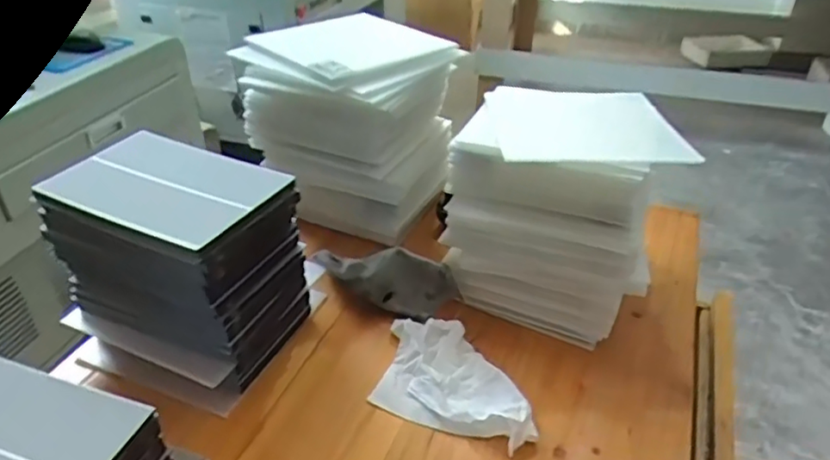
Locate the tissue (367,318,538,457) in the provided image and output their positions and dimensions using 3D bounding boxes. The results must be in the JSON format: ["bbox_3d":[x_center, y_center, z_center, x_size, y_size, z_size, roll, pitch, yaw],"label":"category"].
[{"bbox_3d":[0.036,0.117,0.496,0.131,0.030,0.104,12,36,16],"label":"tissue"}]

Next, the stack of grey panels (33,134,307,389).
[{"bbox_3d":[-0.191,0.031,0.502,0.167,0.165,0.119,13,36,18],"label":"stack of grey panels"}]

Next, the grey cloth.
[{"bbox_3d":[-0.027,0.046,0.580,0.137,0.049,0.044,5,35,7],"label":"grey cloth"}]

